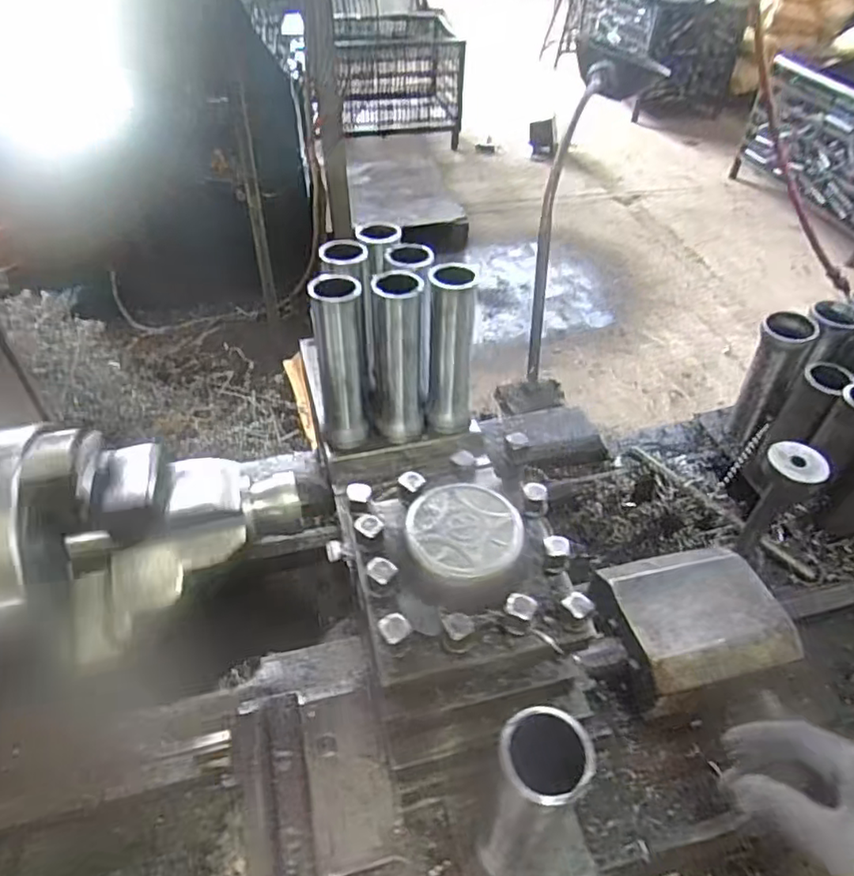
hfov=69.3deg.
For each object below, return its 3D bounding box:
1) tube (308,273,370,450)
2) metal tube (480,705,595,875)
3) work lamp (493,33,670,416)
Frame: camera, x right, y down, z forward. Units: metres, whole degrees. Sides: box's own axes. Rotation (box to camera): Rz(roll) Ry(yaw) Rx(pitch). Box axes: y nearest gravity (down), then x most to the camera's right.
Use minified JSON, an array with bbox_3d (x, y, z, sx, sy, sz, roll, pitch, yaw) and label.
[{"bbox_3d":[-0.091,-0.077,0.662,0.048,0.188,0.053,-6,46,-9],"label":"tube"},{"bbox_3d":[0.066,0.245,0.414,0.053,0.197,0.059,26,50,22],"label":"metal tube"},{"bbox_3d":[0.191,-0.287,0.844,0.086,0.527,0.125,13,5,10],"label":"work lamp"}]

